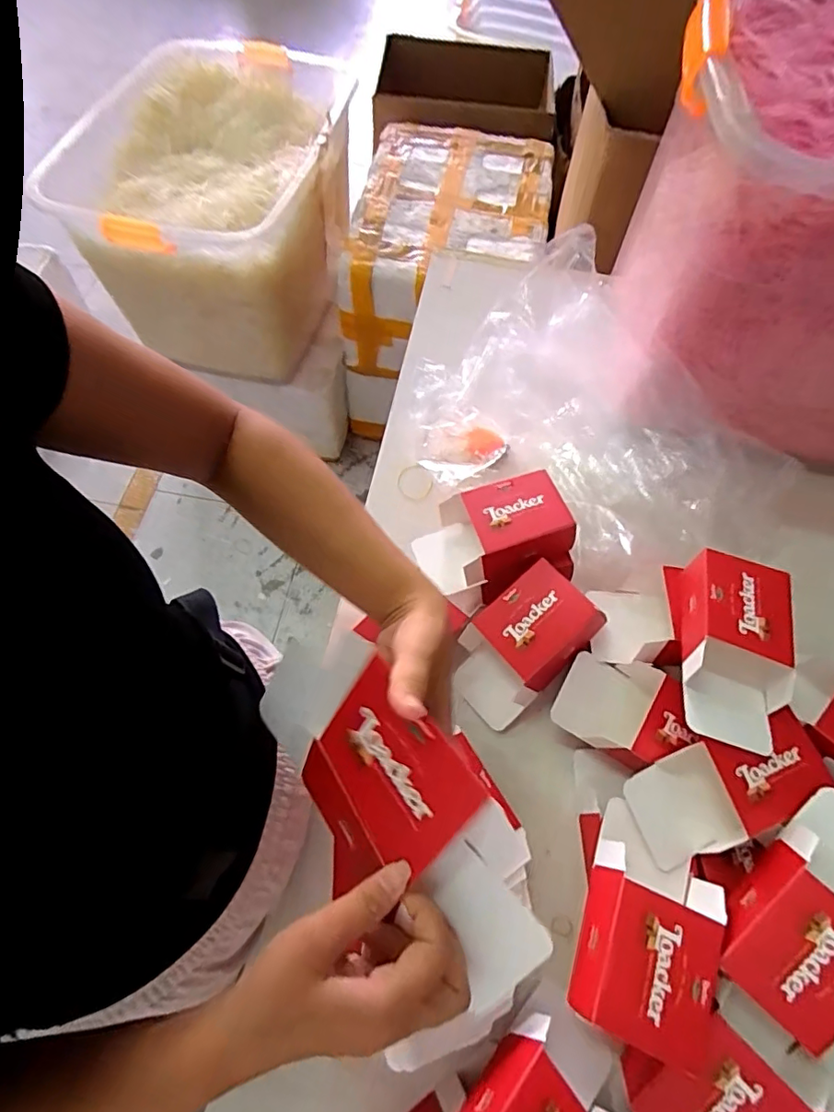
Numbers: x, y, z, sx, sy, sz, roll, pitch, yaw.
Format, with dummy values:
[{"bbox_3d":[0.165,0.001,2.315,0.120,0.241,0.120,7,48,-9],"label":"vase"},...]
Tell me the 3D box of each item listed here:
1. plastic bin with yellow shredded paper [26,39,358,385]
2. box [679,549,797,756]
[{"bbox_3d":[-0.404,-0.749,1.198,0.428,0.366,0.613,9,64,2],"label":"plastic bin with yellow shredded paper"},{"bbox_3d":[0.285,0.082,0.483,0.087,0.053,0.164,13,64,4],"label":"box"}]

